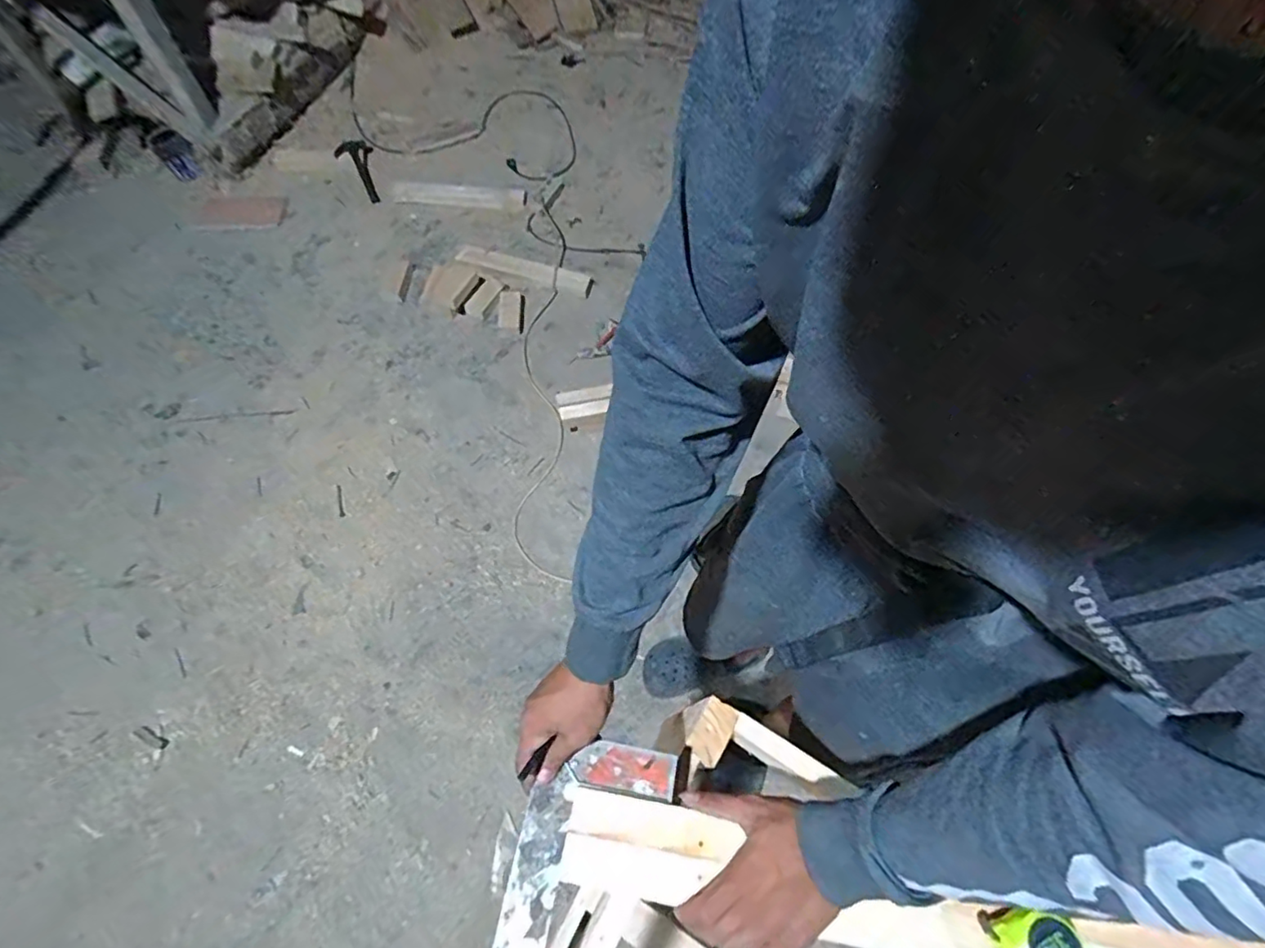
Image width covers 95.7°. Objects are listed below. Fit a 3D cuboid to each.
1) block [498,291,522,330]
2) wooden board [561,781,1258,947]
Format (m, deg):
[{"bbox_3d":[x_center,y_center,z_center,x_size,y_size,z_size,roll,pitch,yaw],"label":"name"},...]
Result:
[{"bbox_3d":[-0.376,-0.501,1.756,0.069,0.025,0.137,-1,63,-3],"label":"block"},{"bbox_3d":[0.289,0.378,0.486,0.704,0.034,0.073,11,66,3],"label":"wooden board"}]

